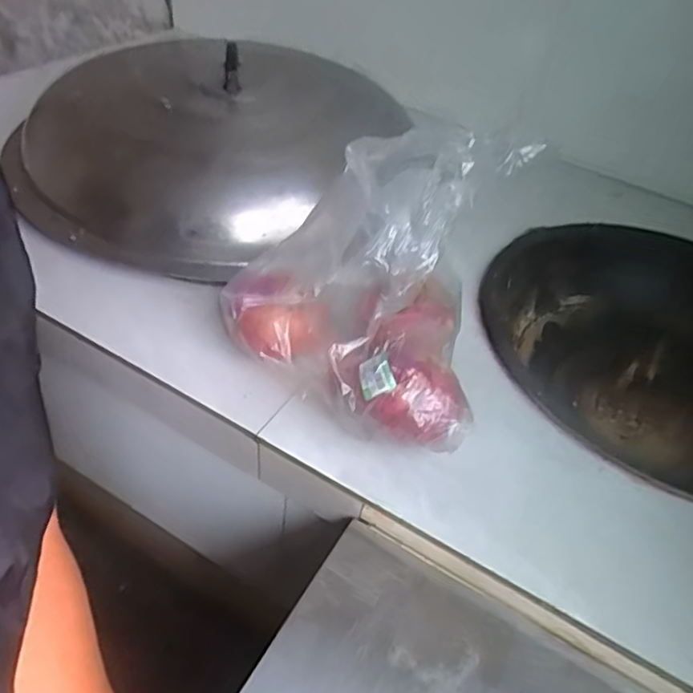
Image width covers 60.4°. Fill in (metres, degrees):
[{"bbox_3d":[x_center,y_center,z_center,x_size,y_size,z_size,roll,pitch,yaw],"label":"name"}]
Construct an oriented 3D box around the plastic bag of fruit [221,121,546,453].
[{"bbox_3d":[0.010,-0.063,0.528,0.233,0.240,0.204,15,44,5],"label":"plastic bag of fruit"}]

